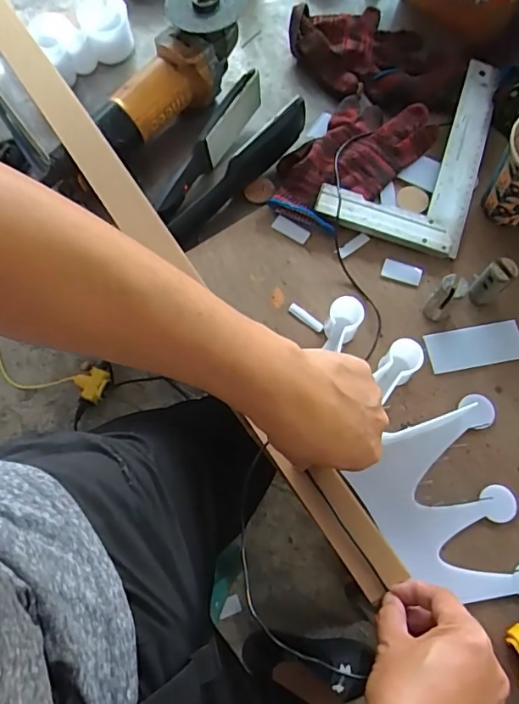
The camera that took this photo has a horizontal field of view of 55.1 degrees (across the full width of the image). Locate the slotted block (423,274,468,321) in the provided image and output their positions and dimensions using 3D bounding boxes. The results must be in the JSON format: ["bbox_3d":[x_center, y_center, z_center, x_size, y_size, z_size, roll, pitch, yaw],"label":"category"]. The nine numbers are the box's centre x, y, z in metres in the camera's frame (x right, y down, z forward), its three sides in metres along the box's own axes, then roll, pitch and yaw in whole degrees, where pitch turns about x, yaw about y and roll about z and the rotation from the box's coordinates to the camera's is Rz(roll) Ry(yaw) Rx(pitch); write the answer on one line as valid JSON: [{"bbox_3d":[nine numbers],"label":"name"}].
[{"bbox_3d":[0.173,-0.049,0.465,0.022,0.052,0.024,43,77,14],"label":"slotted block"}]

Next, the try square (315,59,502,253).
[{"bbox_3d":[0.173,-0.234,0.544,0.147,0.018,0.259,20,73,8],"label":"try square"}]

